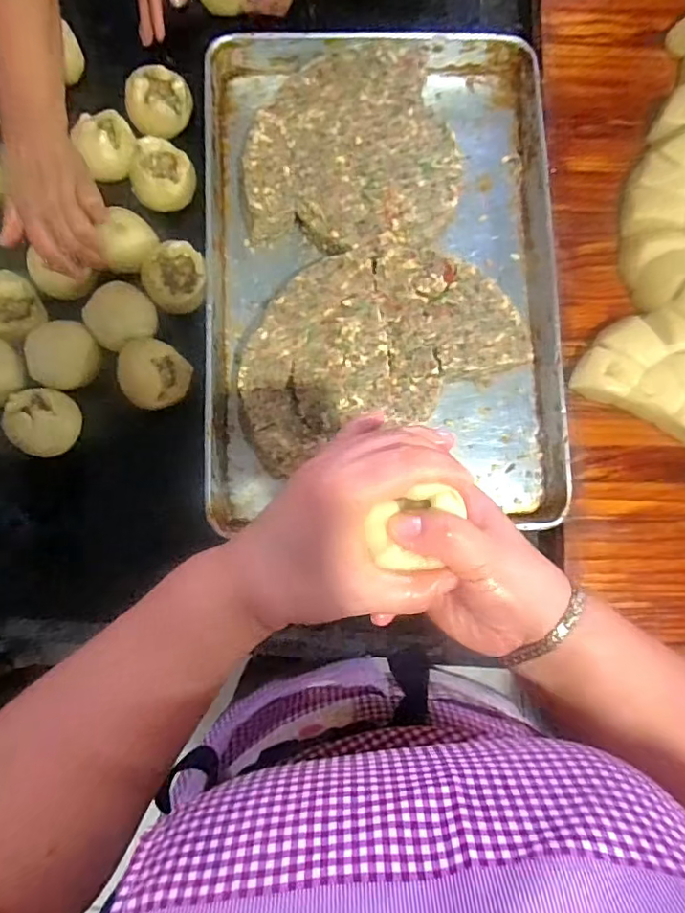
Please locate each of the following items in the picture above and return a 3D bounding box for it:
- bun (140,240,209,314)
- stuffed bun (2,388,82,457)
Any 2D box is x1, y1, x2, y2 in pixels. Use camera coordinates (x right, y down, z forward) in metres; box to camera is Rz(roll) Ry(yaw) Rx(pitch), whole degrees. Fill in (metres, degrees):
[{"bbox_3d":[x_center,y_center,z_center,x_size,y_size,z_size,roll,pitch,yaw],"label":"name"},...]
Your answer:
[{"bbox_3d":[-0.192,-0.202,0.635,0.068,0.061,0.072,0,82,-3],"label":"bun"},{"bbox_3d":[-0.330,-0.040,0.607,0.068,0.041,0.070,0,82,-3],"label":"stuffed bun"}]

